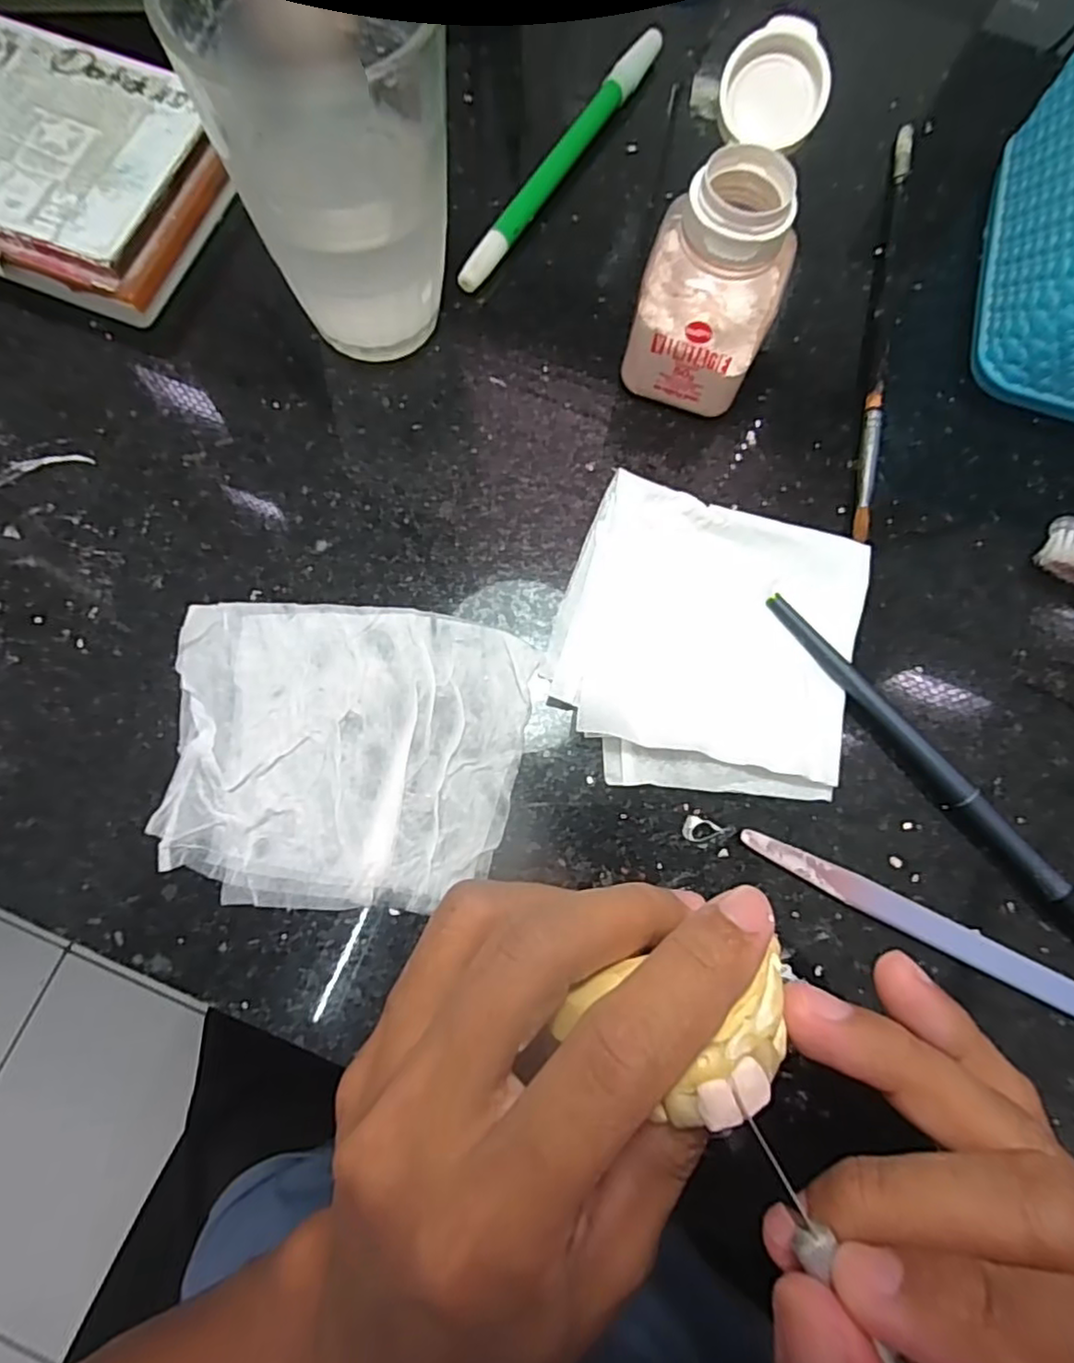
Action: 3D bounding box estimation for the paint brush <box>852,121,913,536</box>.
[{"bbox_3d":[0.130,-0.137,0.241,0.008,0.006,0.189,13,76,1],"label":"paint brush"}]

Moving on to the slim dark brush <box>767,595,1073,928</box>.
[{"bbox_3d":[0.129,0.033,0.198,0.008,0.008,0.158,-40,80,-11],"label":"slim dark brush"}]

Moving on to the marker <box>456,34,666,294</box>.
[{"bbox_3d":[0.011,-0.204,0.250,0.010,0.011,0.141,32,77,6],"label":"marker"}]

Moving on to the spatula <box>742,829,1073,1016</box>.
[{"bbox_3d":[0.124,0.077,0.189,0.136,0.004,0.009,26,76,5],"label":"spatula"}]

